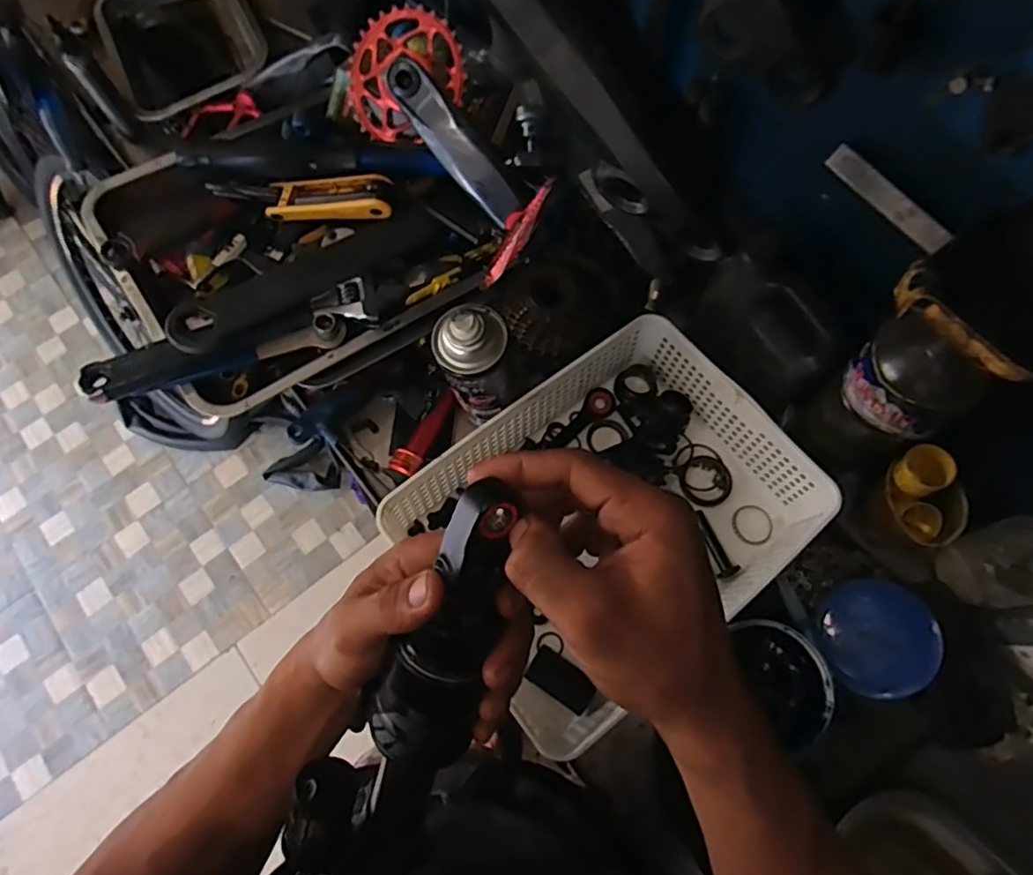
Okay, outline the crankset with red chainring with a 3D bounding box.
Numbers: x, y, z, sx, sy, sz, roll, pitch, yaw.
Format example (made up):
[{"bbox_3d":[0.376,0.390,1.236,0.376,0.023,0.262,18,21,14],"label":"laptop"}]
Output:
[{"bbox_3d":[-0.073,-0.310,0.606,0.103,0.056,0.213,-44,103,-13],"label":"crankset with red chainring"}]

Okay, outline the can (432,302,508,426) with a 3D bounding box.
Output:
[{"bbox_3d":[-0.037,-0.066,0.529,0.058,0.144,0.061,0,71,1],"label":"can"}]

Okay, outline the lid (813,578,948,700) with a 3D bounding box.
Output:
[{"bbox_3d":[0.321,0.179,0.539,0.094,0.012,0.097,-9,63,18],"label":"lid"}]

